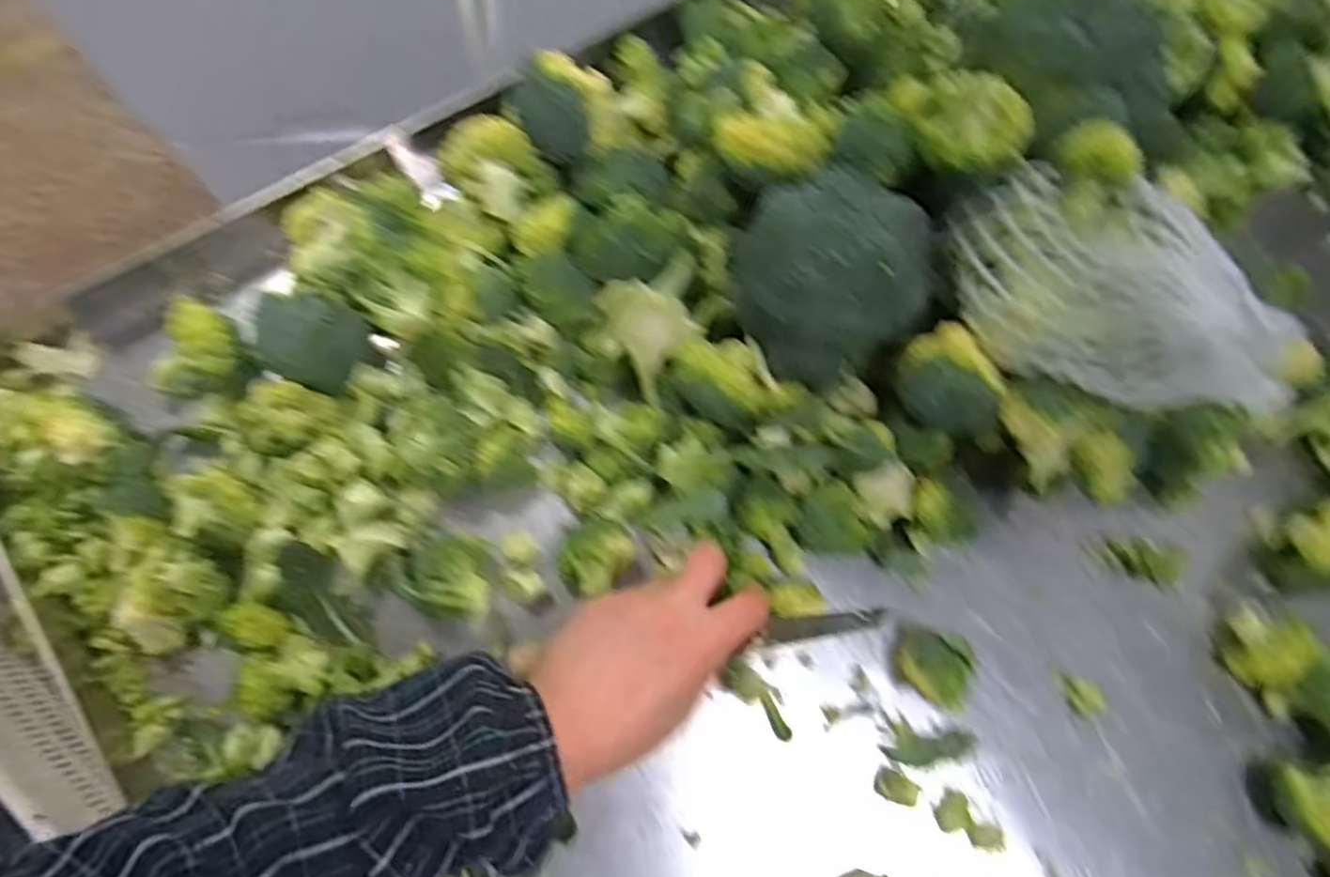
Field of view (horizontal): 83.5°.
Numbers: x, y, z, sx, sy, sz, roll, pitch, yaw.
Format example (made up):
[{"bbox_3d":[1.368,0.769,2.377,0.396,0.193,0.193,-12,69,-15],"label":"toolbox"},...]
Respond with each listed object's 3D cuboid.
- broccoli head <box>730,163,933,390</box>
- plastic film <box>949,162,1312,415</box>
[{"bbox_3d":[0.095,-0.094,0.433,0.109,0.082,0.107,17,73,0],"label":"broccoli head"},{"bbox_3d":[0.225,-0.076,0.373,0.165,0.071,0.087,35,74,5],"label":"plastic film"}]

